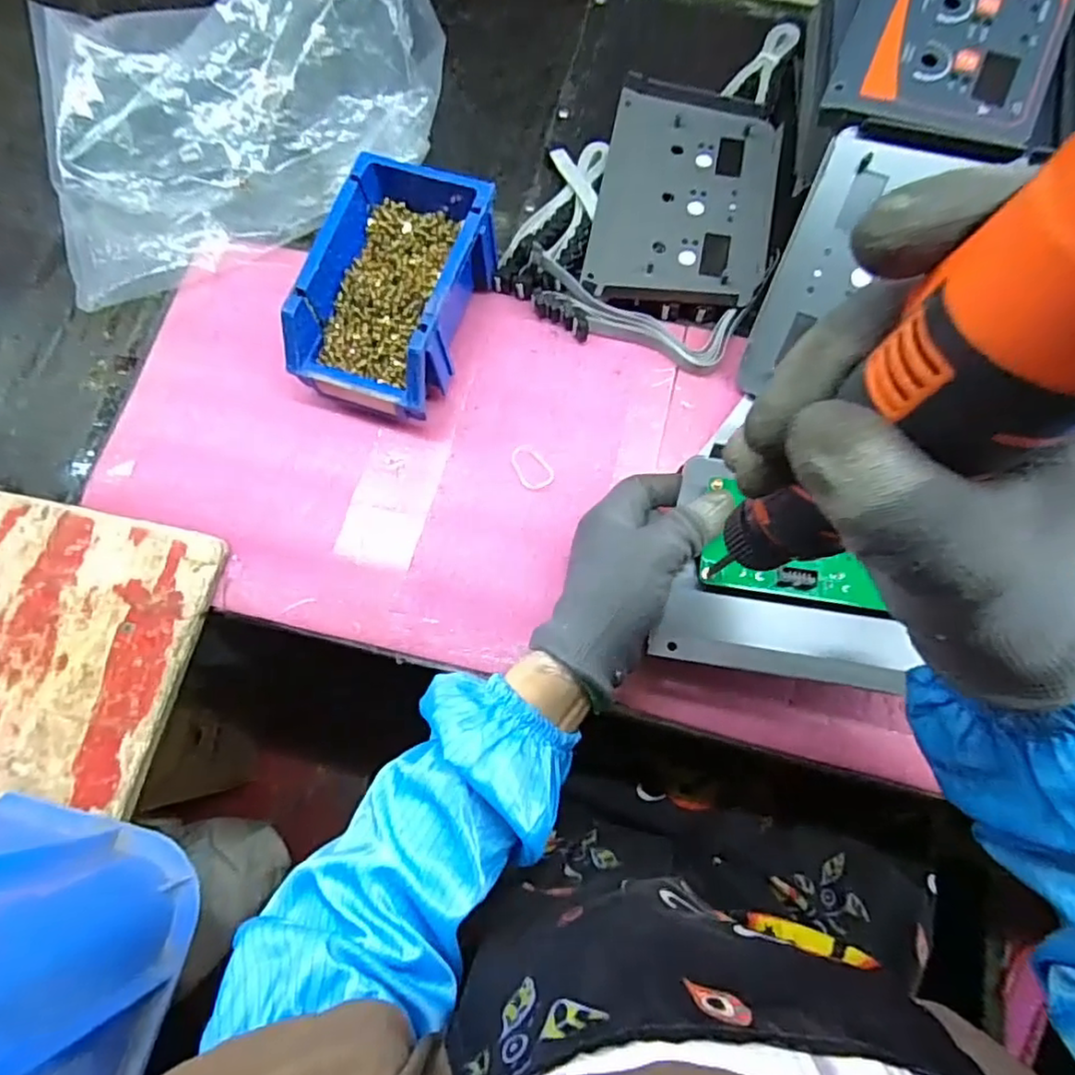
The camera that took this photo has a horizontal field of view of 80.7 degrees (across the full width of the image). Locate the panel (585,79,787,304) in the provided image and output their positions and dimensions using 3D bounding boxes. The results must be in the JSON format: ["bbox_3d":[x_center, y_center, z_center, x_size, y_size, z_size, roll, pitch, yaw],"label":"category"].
[{"bbox_3d":[0.117,-0.270,0.493,0.132,0.022,0.197,10,73,5],"label":"panel"}]

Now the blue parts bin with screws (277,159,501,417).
[{"bbox_3d":[-0.096,-0.172,0.446,0.095,0.076,0.168,19,75,8],"label":"blue parts bin with screws"}]

